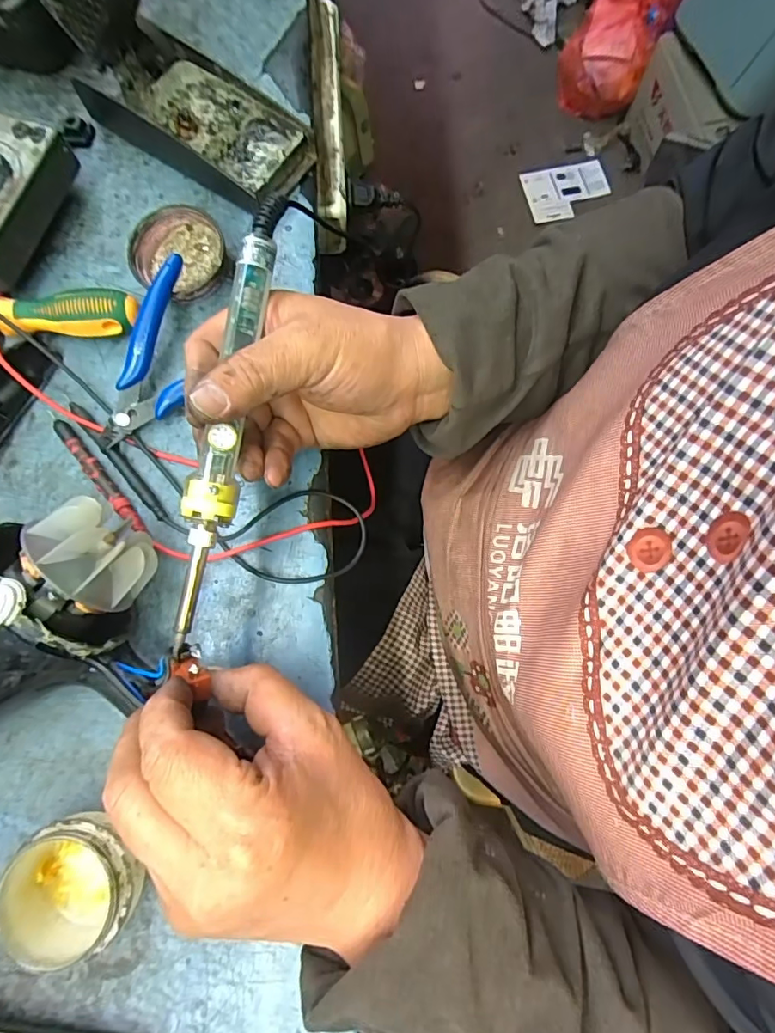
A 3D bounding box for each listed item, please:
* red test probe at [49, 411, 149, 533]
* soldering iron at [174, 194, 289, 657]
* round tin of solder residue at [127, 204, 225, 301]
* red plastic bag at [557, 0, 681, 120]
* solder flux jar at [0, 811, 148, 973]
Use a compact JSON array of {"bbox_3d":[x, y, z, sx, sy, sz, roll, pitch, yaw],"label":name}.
[{"bbox_3d":[-0.183,-0.027,0.318,0.009,0.008,0.099,-40,80,-7],"label":"red test probe"},{"bbox_3d":[-0.080,-0.051,0.251,0.021,0.015,0.229,9,84,1],"label":"soldering iron"},{"bbox_3d":[-0.140,-0.175,0.343,0.061,0.024,0.061,0,78,1],"label":"round tin of solder residue"},{"bbox_3d":[0.561,-1.173,1.264,0.217,0.177,0.203,21,79,5],"label":"red plastic bag"},{"bbox_3d":[-0.157,0.188,0.261,0.060,0.040,0.058,0,78,1],"label":"solder flux jar"}]

